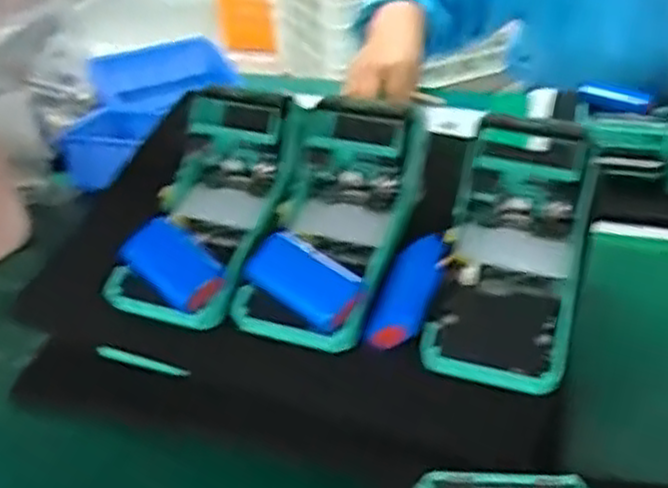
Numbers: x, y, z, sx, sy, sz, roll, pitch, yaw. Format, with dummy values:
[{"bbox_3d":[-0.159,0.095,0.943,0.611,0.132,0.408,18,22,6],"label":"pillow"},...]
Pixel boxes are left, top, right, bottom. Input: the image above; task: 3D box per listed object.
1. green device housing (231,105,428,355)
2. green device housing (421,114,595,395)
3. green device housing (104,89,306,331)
[{"bbox_3d":[0.002,-0.010,0.484,0.081,0.059,0.169,10,59,20],"label":"green device housing"},{"bbox_3d":[0.106,0.004,0.454,0.077,0.055,0.176,9,59,18],"label":"green device housing"},{"bbox_3d":[-0.078,-0.020,0.504,0.085,0.064,0.167,8,62,18],"label":"green device housing"}]

